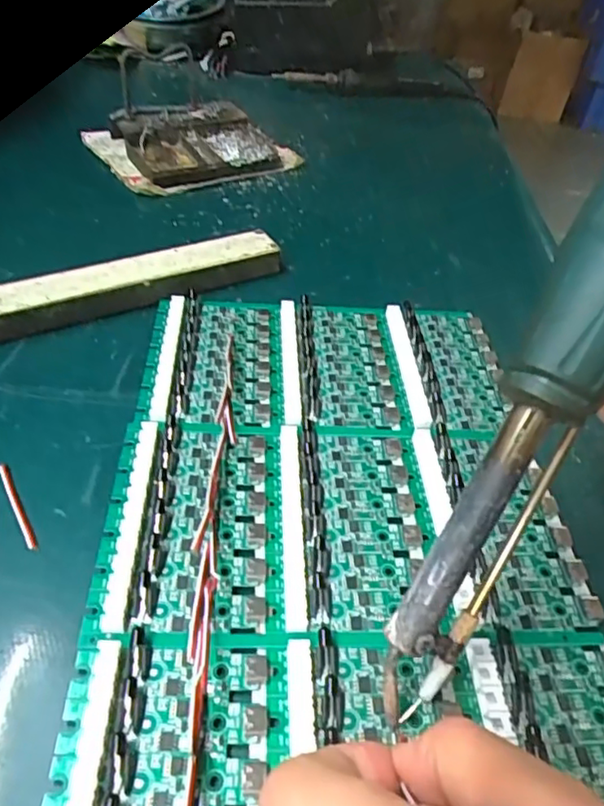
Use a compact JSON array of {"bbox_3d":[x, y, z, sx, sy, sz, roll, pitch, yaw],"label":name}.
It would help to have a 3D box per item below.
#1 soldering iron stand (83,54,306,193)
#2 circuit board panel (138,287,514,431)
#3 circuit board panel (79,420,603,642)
[{"bbox_3d":[-0.091,-0.219,0.497,0.145,0.034,0.116,-20,49,-24],"label":"soldering iron stand"},{"bbox_3d":[0.013,-0.024,0.318,0.186,0.008,0.099,2,44,-4],"label":"circuit board panel"},{"bbox_3d":[0.017,0.046,0.246,0.187,0.007,0.102,1,44,-4],"label":"circuit board panel"}]

